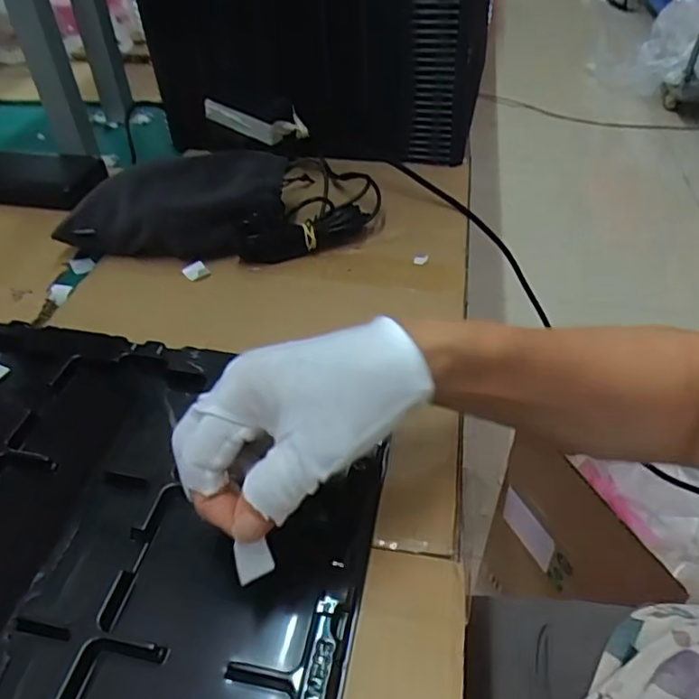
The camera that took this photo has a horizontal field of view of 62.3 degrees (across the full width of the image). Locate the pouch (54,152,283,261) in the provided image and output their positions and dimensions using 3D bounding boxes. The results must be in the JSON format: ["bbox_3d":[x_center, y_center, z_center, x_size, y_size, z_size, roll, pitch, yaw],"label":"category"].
[{"bbox_3d":[-0.153,-0.130,0.512,0.192,0.065,0.096,1,43,3],"label":"pouch"}]

